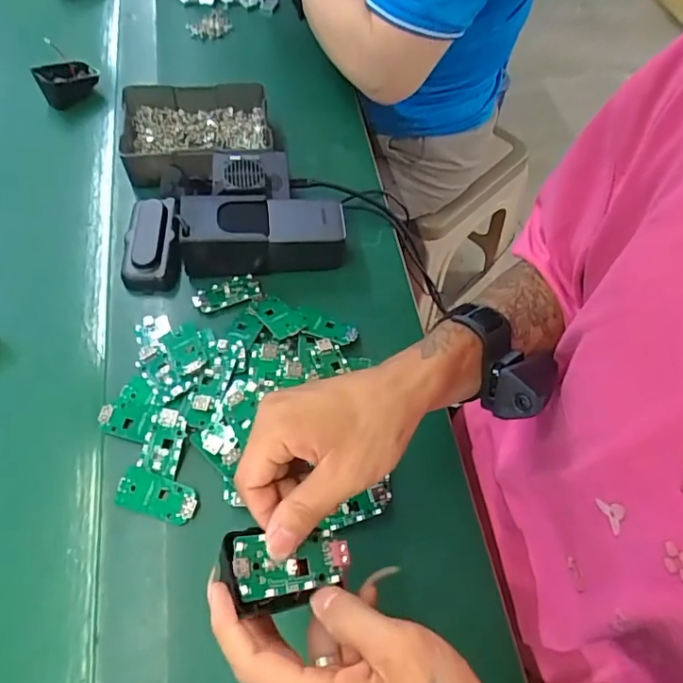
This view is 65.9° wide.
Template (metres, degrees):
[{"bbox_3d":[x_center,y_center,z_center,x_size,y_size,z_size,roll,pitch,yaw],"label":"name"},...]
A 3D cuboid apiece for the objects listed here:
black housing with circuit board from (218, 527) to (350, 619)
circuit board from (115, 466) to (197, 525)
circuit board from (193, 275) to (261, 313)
[{"bbox_3d":[-0.032,0.125,0.288,0.068,0.020,0.039,9,51,-21],"label":"black housing with circuit board"},{"bbox_3d":[-0.145,0.122,0.416,0.062,0.005,0.031,15,63,6],"label":"circuit board"},{"bbox_3d":[-0.113,-0.048,0.517,0.064,0.006,0.030,-19,64,-12],"label":"circuit board"}]

